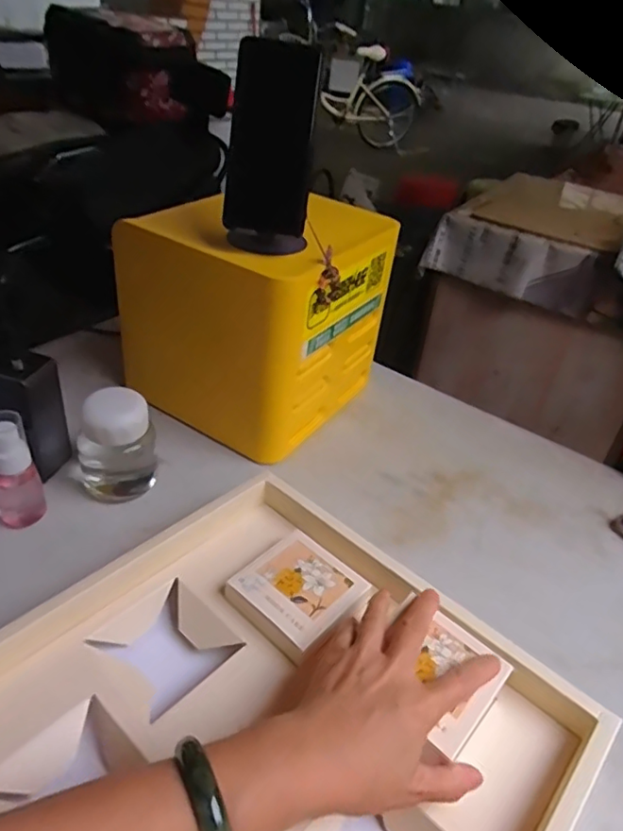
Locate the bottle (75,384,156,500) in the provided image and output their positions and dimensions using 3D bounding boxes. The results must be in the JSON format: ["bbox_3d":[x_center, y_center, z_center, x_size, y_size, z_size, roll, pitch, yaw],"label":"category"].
[{"bbox_3d":[-0.199,0.031,0.582,0.077,0.112,0.073,-9,37,-19],"label":"bottle"}]

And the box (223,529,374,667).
[{"bbox_3d":[-0.010,0.145,0.471,0.088,0.023,0.088,-27,47,-36],"label":"box"}]

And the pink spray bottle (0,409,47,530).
[{"bbox_3d":[-0.278,0.050,0.531,0.041,0.117,0.031,-16,40,-27],"label":"pink spray bottle"}]

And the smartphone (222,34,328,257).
[{"bbox_3d":[-0.038,-0.228,0.513,0.078,0.171,0.055,4,36,-2],"label":"smartphone"}]

